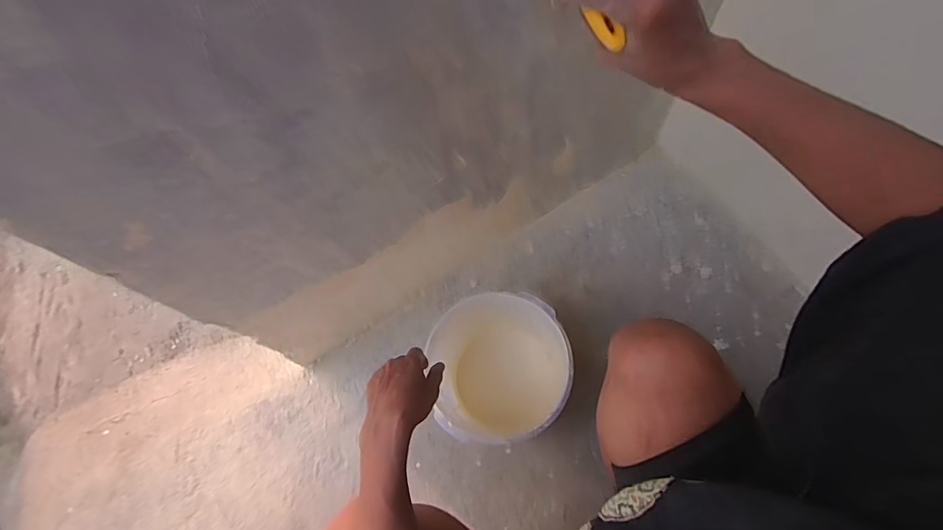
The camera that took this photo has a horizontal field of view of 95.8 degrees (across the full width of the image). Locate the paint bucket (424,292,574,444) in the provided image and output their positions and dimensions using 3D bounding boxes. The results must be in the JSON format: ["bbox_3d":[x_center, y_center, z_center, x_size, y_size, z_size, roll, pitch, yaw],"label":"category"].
[{"bbox_3d":[0.044,0.168,0.695,0.197,0.208,0.198,-1,65,3],"label":"paint bucket"}]

